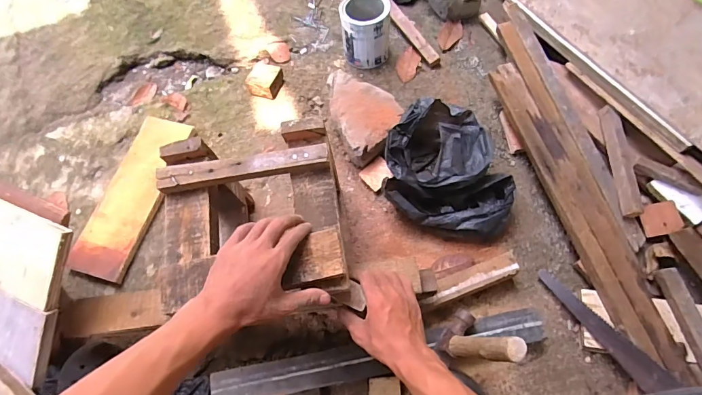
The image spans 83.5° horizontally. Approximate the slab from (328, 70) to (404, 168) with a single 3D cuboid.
[{"bbox_3d":[0.027,-0.173,0.832,0.121,0.078,0.202,-24,68,-7],"label":"slab"}]

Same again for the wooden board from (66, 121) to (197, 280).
[{"bbox_3d":[-0.443,-0.010,0.809,0.116,0.029,0.349,12,68,7],"label":"wooden board"}]

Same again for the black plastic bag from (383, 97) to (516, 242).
[{"bbox_3d":[0.184,-0.052,0.742,0.237,0.120,0.217,15,69,8],"label":"black plastic bag"}]

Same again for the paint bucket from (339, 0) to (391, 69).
[{"bbox_3d":[0.033,-0.377,0.895,0.106,0.123,0.106,-1,67,2],"label":"paint bucket"}]

